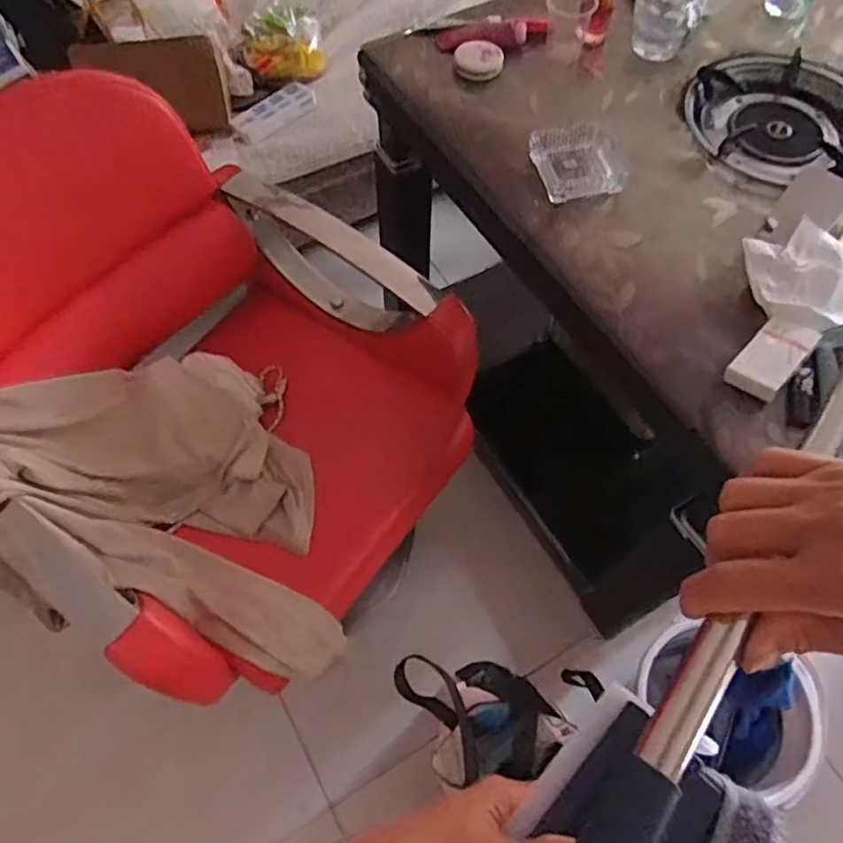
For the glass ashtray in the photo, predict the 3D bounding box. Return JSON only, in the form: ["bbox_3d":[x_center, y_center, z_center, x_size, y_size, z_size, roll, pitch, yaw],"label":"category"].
[{"bbox_3d":[0.207,-0.343,0.841,0.104,0.030,0.112,-11,63,-6],"label":"glass ashtray"}]

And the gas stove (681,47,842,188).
[{"bbox_3d":[0.525,-0.420,0.910,0.289,0.061,0.274,0,62,0],"label":"gas stove"}]

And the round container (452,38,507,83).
[{"bbox_3d":[0.086,-0.540,0.943,0.071,0.034,0.071,5,62,2],"label":"round container"}]

